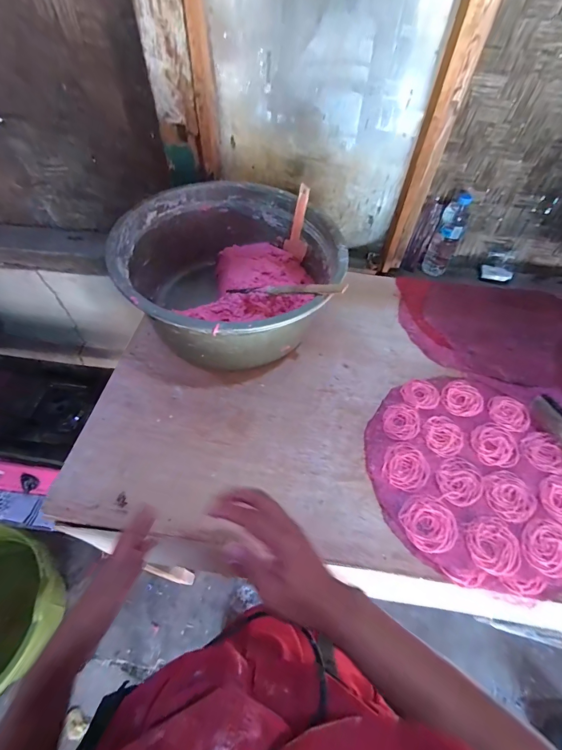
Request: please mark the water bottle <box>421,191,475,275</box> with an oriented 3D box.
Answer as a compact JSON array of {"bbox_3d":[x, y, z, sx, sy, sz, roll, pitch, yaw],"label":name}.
[{"bbox_3d":[0.448,-0.365,0.948,0.076,0.214,0.062,20,57,13],"label":"water bottle"}]

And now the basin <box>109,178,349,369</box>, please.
[{"bbox_3d":[-0.088,-0.189,0.707,0.391,0.199,0.409,-28,59,-19],"label":"basin"}]

